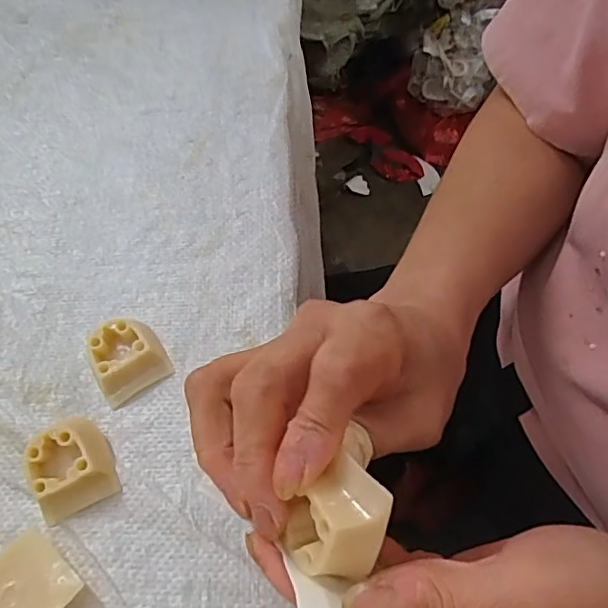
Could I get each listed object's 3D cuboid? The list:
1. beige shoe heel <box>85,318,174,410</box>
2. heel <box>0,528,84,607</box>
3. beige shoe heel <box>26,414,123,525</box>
[{"bbox_3d":[-0.097,0.029,0.307,0.037,0.018,0.039,-29,63,-13],"label":"beige shoe heel"},{"bbox_3d":[-0.126,0.130,0.251,0.038,0.018,0.046,38,69,22],"label":"heel"},{"bbox_3d":[-0.114,0.076,0.278,0.037,0.022,0.048,-17,61,-7],"label":"beige shoe heel"}]

